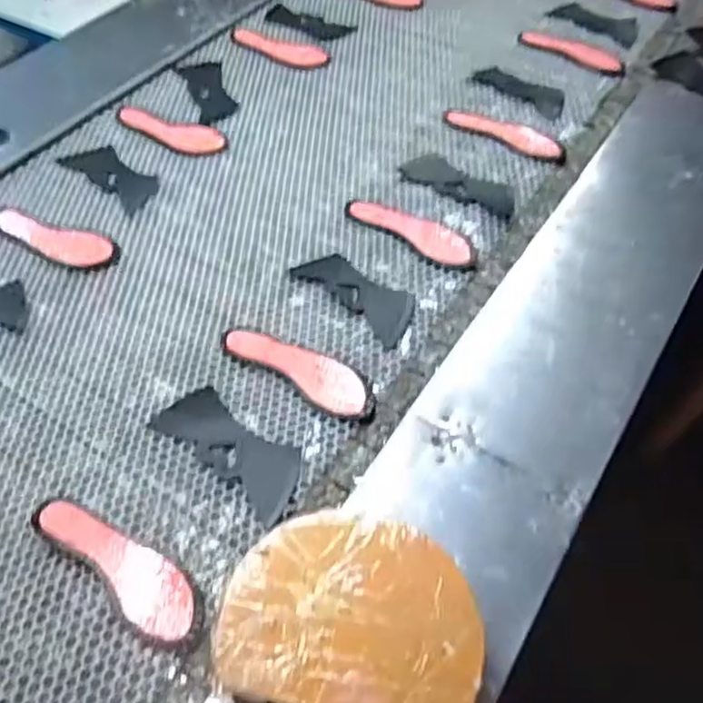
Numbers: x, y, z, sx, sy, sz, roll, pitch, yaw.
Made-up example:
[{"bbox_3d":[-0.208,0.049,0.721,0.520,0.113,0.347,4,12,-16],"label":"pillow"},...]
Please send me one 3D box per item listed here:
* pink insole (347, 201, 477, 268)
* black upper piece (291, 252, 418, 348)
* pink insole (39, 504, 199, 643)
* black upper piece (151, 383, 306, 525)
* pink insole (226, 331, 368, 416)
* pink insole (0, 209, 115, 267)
[{"bbox_3d":[0.100,-0.198,1.100,0.228,0.004,0.073,32,60,22],"label":"pink insole"},{"bbox_3d":[0.007,-0.089,1.014,0.204,0.011,0.094,33,60,23],"label":"black upper piece"},{"bbox_3d":[-0.256,0.236,0.756,0.219,0.023,0.065,32,59,22],"label":"pink insole"},{"bbox_3d":[-0.147,0.119,0.852,0.214,0.009,0.089,35,60,24],"label":"black upper piece"},{"bbox_3d":[-0.073,0.019,0.929,0.215,0.006,0.066,28,58,20],"label":"pink insole"},{"bbox_3d":[-0.484,-0.183,1.089,0.221,0.004,0.074,17,55,13],"label":"pink insole"}]

